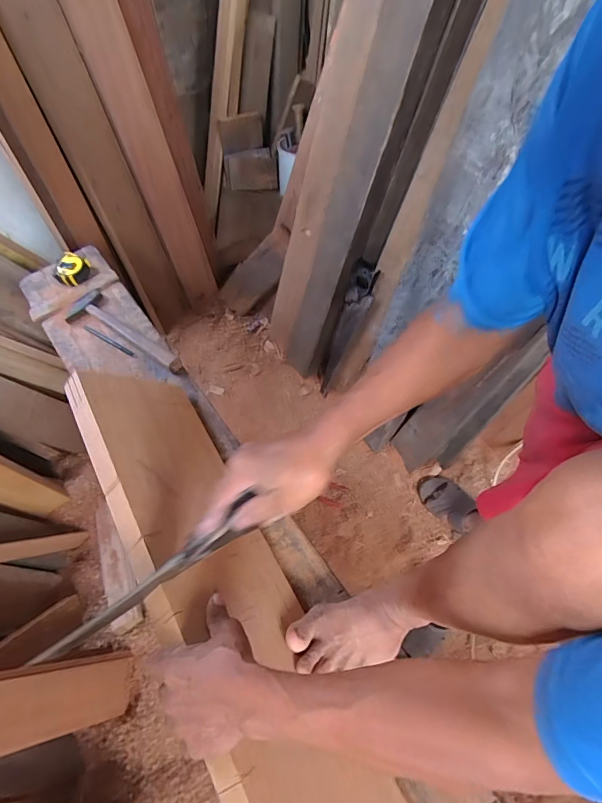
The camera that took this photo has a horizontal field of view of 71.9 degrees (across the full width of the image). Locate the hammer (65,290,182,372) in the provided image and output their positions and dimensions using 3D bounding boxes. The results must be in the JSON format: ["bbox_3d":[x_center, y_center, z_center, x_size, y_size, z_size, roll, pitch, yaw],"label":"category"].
[{"bbox_3d":[-0.368,-0.134,0.854,0.304,0.029,0.085,37,67,17],"label":"hammer"}]

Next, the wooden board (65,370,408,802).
[{"bbox_3d":[-0.100,0.234,0.534,0.041,0.207,0.716,-44,64,21],"label":"wooden board"}]

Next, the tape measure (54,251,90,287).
[{"bbox_3d":[-0.518,-0.301,0.939,0.077,0.033,0.070,-32,67,-17],"label":"tape measure"}]

